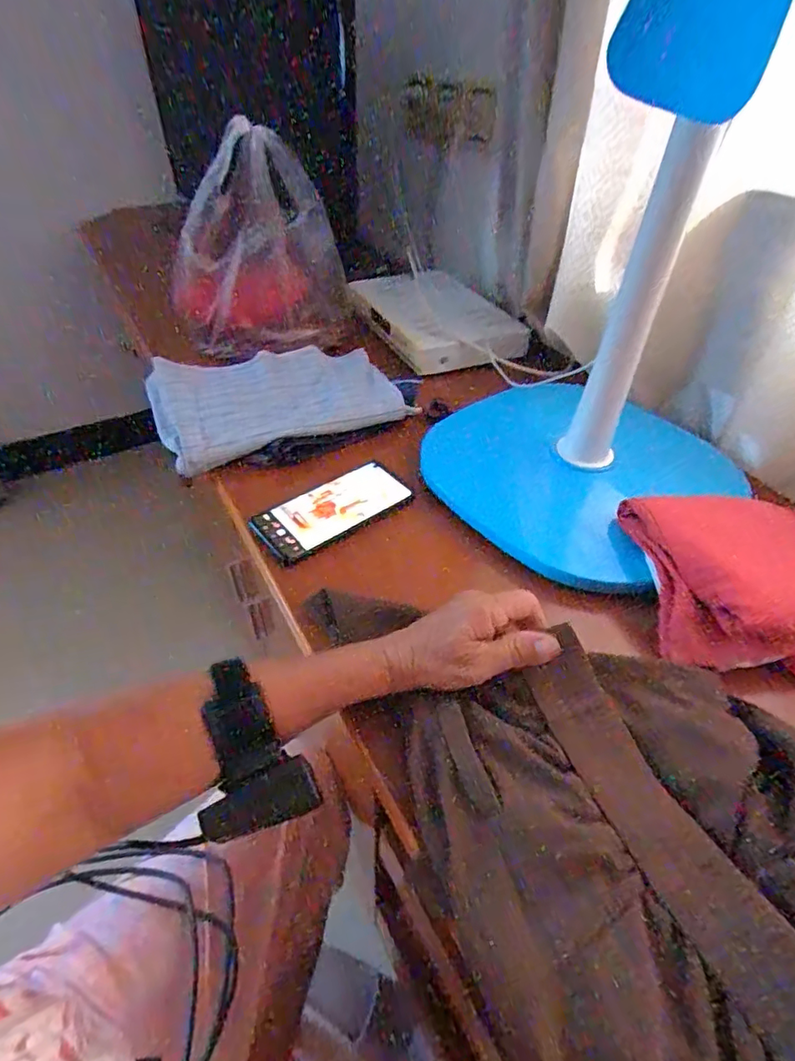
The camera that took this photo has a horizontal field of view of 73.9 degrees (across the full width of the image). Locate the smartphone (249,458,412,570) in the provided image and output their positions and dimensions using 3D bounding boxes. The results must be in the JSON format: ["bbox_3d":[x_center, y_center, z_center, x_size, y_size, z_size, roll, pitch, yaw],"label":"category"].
[{"bbox_3d":[-0.066,-0.022,0.538,0.159,0.015,0.071,-29,52,-27],"label":"smartphone"}]

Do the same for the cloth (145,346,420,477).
[{"bbox_3d":[-0.156,-0.174,0.670,0.284,0.028,0.207,-19,48,-19],"label":"cloth"}]

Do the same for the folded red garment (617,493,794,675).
[{"bbox_3d":[0.312,0.040,0.437,0.215,0.048,0.167,3,44,2],"label":"folded red garment"}]

